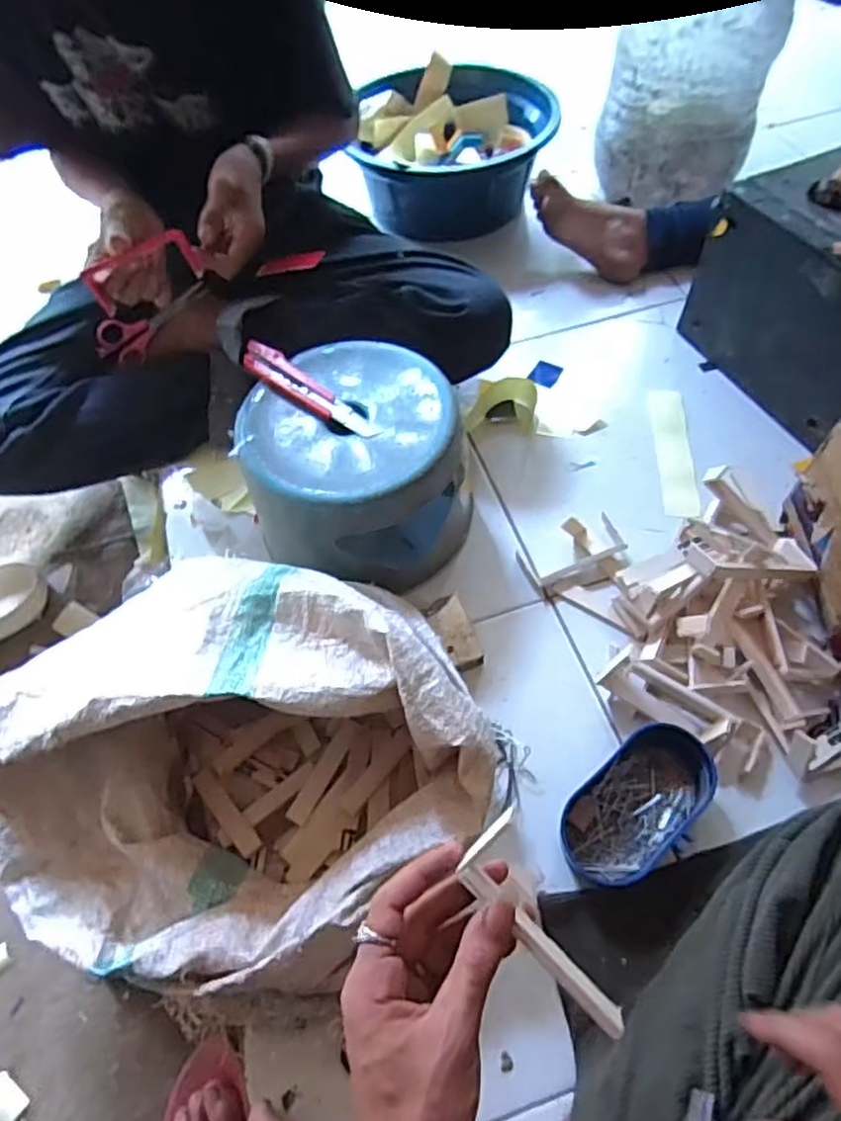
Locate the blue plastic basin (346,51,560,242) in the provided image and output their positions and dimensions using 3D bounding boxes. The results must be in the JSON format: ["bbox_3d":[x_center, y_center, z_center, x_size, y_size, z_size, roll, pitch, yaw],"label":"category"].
[{"bbox_3d":[0.053,-0.653,1.100,0.311,0.159,0.312,2,58,5],"label":"blue plastic basin"}]

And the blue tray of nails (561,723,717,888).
[{"bbox_3d":[0.197,0.217,0.604,0.158,0.040,0.087,-38,63,-19],"label":"blue tray of nails"}]

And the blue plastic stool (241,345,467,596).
[{"bbox_3d":[-0.068,-0.088,0.729,0.222,0.165,0.235,-10,57,-3],"label":"blue plastic stool"}]

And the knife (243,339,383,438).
[{"bbox_3d":[-0.119,-0.174,0.697,0.183,0.020,0.037,36,66,23],"label":"knife"}]

